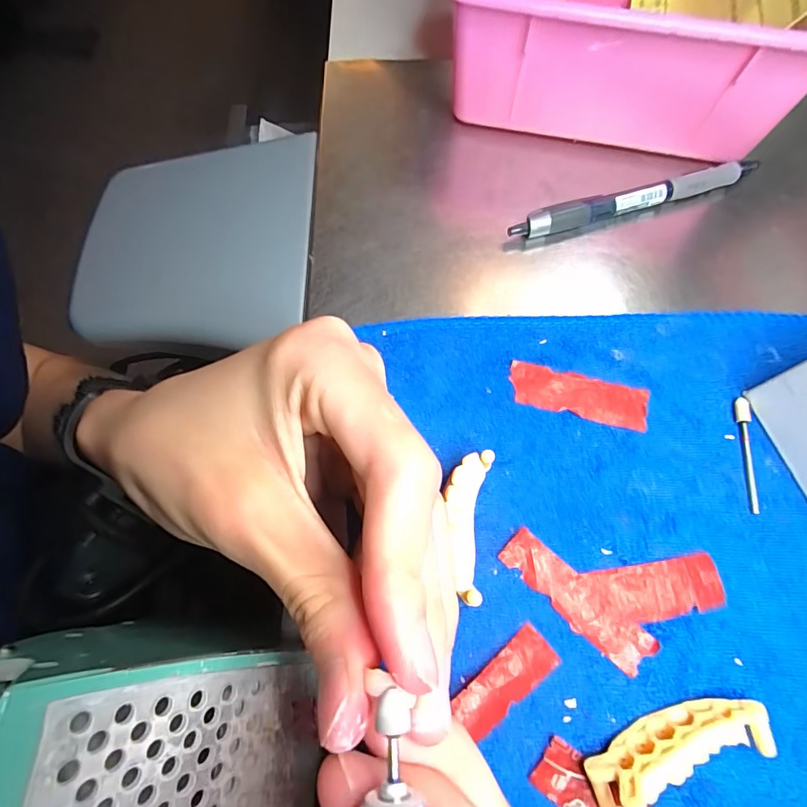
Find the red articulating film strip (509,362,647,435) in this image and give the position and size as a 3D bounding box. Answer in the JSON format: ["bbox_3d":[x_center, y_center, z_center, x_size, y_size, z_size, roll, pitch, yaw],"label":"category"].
[{"bbox_3d":[0.074,-0.003,0.189,0.057,0.004,0.019,15,69,7],"label":"red articulating film strip"}]

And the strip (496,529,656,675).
[{"bbox_3d":[0.062,0.071,0.161,0.058,0.004,0.016,39,74,15],"label":"strip"}]

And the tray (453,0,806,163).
[{"bbox_3d":[0.114,-0.220,0.242,0.163,0.065,0.159,10,69,5],"label":"tray"}]

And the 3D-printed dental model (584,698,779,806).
[{"bbox_3d":[0.086,0.110,0.137,0.057,0.020,0.019,-21,69,-7],"label":"3D-printed dental model"}]

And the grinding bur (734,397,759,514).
[{"bbox_3d":[0.140,0.020,0.179,0.005,0.004,0.047,6,69,4],"label":"grinding bur"}]

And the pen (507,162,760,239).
[{"bbox_3d":[0.117,-0.104,0.226,0.133,0.013,0.011,-16,69,-5],"label":"pen"}]

